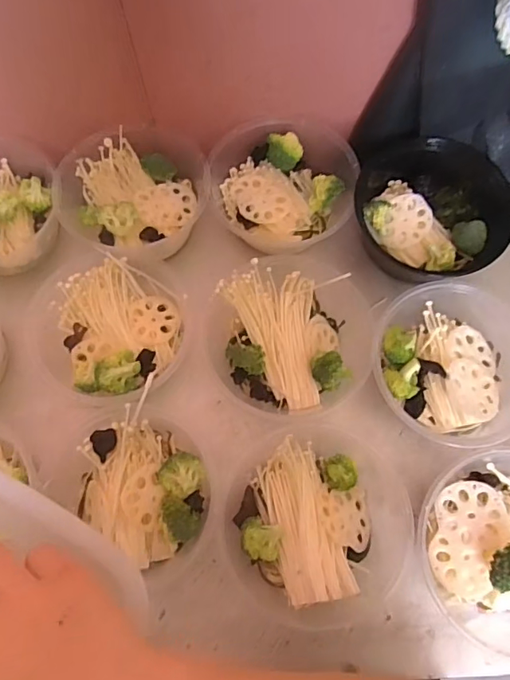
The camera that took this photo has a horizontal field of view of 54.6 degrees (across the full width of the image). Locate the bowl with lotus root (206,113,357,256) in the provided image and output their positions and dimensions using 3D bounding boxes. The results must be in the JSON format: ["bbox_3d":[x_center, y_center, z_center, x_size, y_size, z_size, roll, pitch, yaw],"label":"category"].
[{"bbox_3d":[0.033,-0.172,0.566,0.162,0.058,0.150,0,71,0],"label":"bowl with lotus root"}]

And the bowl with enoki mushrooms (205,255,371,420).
[{"bbox_3d":[0.039,-0.003,0.508,0.171,0.066,0.159,0,71,0],"label":"bowl with enoki mushrooms"}]

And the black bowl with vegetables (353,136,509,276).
[{"bbox_3d":[0.201,-0.153,0.551,0.165,0.067,0.151,0,71,0],"label":"black bowl with vegetables"}]

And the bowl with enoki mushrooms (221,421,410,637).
[{"bbox_3d":[0.064,0.168,0.462,0.177,0.068,0.176,0,71,0],"label":"bowl with enoki mushrooms"}]

